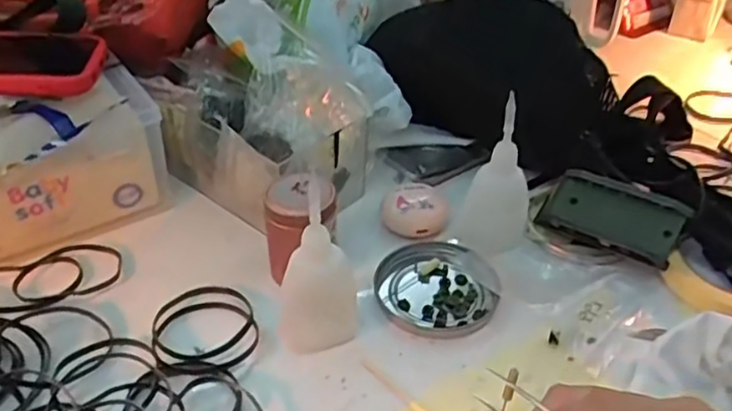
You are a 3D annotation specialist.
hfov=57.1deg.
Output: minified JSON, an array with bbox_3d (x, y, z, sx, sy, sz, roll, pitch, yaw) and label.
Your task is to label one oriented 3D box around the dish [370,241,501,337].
[{"bbox_3d":[0.044,0.054,0.440,0.080,0.016,0.076,0,37,0],"label":"dish"}]

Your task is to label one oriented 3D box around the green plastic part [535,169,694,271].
[{"bbox_3d":[0.166,0.004,0.457,0.092,0.017,0.048,23,79,39],"label":"green plastic part"}]

